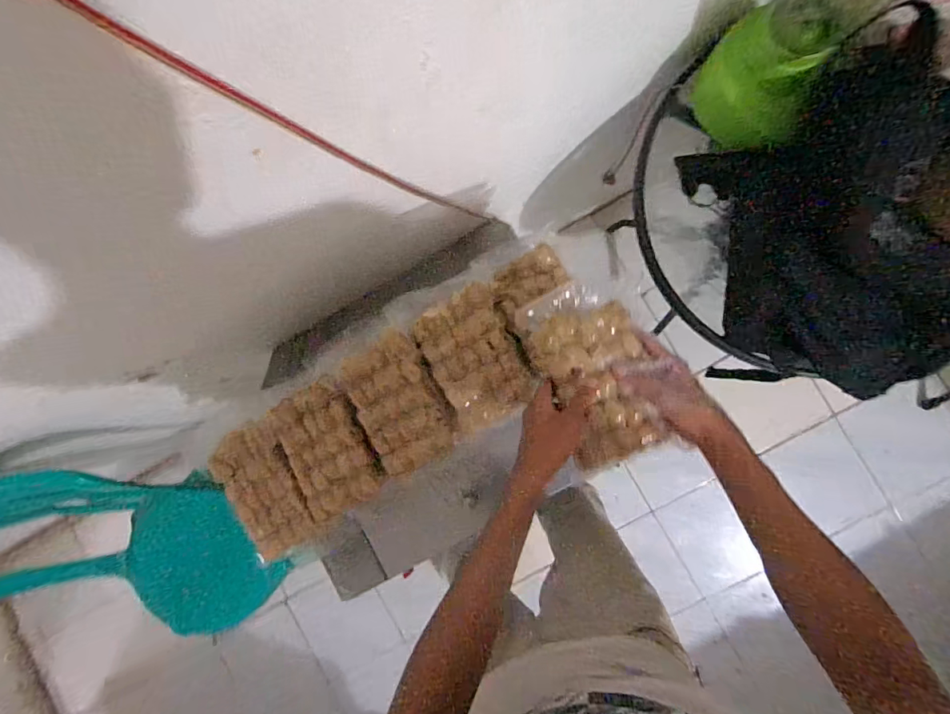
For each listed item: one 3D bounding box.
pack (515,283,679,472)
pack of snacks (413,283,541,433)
[{"bbox_3d":[0.150,0.018,0.573,0.126,0.030,0.218,-22,91,7],"label":"pack"},{"bbox_3d":[-0.001,0.002,0.685,0.129,0.021,0.184,-27,87,6],"label":"pack of snacks"}]

